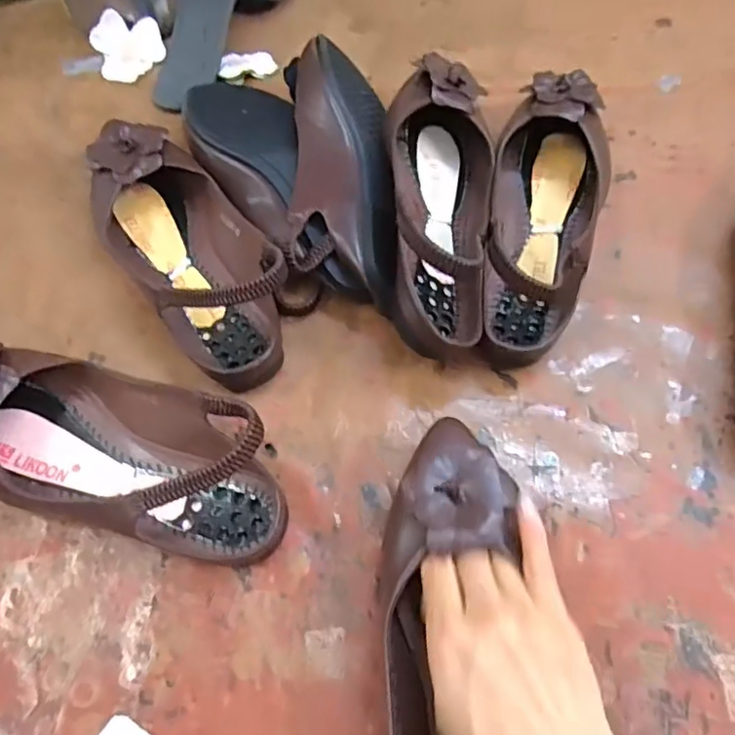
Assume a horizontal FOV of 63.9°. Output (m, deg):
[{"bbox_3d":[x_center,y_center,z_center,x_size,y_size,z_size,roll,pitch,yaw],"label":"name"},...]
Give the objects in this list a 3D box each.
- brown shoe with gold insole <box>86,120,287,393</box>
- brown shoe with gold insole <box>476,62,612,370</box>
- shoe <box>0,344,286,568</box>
[{"bbox_3d":[-0.133,-0.093,0.433,0.090,0.065,0.239,-33,67,-13],"label":"brown shoe with gold insole"},{"bbox_3d":[0.127,-0.119,0.441,0.079,0.055,0.245,15,65,10],"label":"brown shoe with gold insole"},{"bbox_3d":[-0.170,0.047,0.370,0.249,0.061,0.095,17,66,11],"label":"shoe"}]

